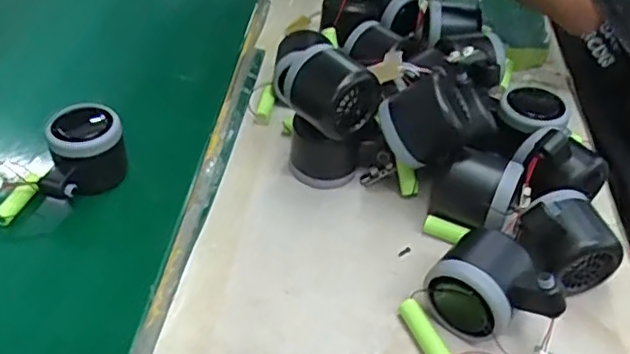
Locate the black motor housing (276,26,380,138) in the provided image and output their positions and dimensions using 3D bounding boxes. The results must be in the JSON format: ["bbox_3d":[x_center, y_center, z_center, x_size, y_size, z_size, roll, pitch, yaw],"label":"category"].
[{"bbox_3d":[0.008,-0.070,0.481,0.067,0.053,0.055,33,51,29],"label":"black motor housing"}]

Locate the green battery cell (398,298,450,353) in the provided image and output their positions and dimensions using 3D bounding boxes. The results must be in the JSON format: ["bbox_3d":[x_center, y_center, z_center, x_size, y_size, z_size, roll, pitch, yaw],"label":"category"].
[{"bbox_3d":[0.072,0.103,0.414,0.014,0.014,0.050,-14,45,-17],"label":"green battery cell"}]

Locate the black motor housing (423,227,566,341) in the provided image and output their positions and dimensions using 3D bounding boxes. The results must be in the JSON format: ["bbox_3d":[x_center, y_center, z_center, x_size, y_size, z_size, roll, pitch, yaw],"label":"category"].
[{"bbox_3d":[0.121,0.070,0.416,0.080,0.055,0.070,25,47,23],"label":"black motor housing"}]

